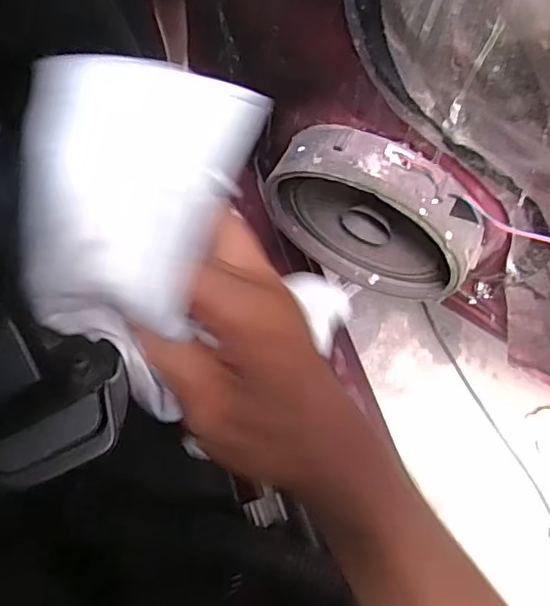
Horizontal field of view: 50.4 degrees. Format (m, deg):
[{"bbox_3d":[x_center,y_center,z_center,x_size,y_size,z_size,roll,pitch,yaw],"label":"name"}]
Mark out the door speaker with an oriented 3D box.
[{"bbox_3d":[0.075,-0.065,0.455,0.158,0.161,0.044,30,77,7],"label":"door speaker"}]

